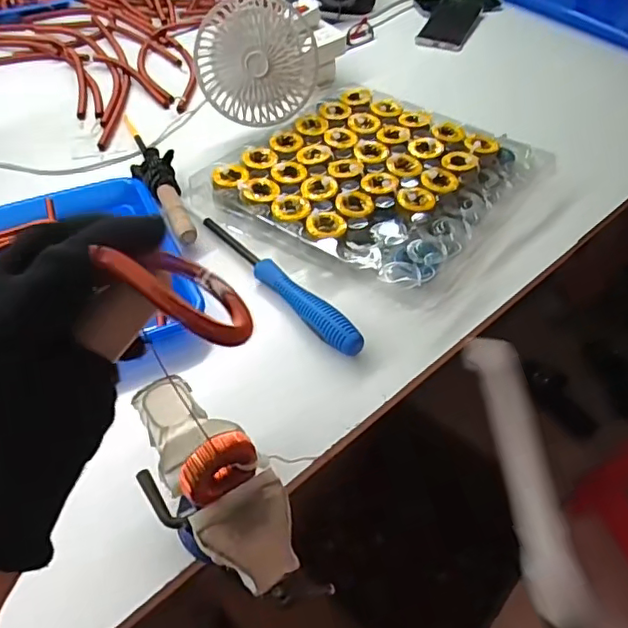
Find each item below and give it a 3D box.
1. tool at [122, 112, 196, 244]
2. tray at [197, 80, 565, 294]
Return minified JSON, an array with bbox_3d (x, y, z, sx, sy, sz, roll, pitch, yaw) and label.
[{"bbox_3d":[-0.188,-0.174,0.668,0.041,0.037,0.287,-20,50,-15],"label":"tool"},{"bbox_3d":[0.067,-0.155,0.641,0.279,0.033,0.282,31,56,27],"label":"tray"}]

